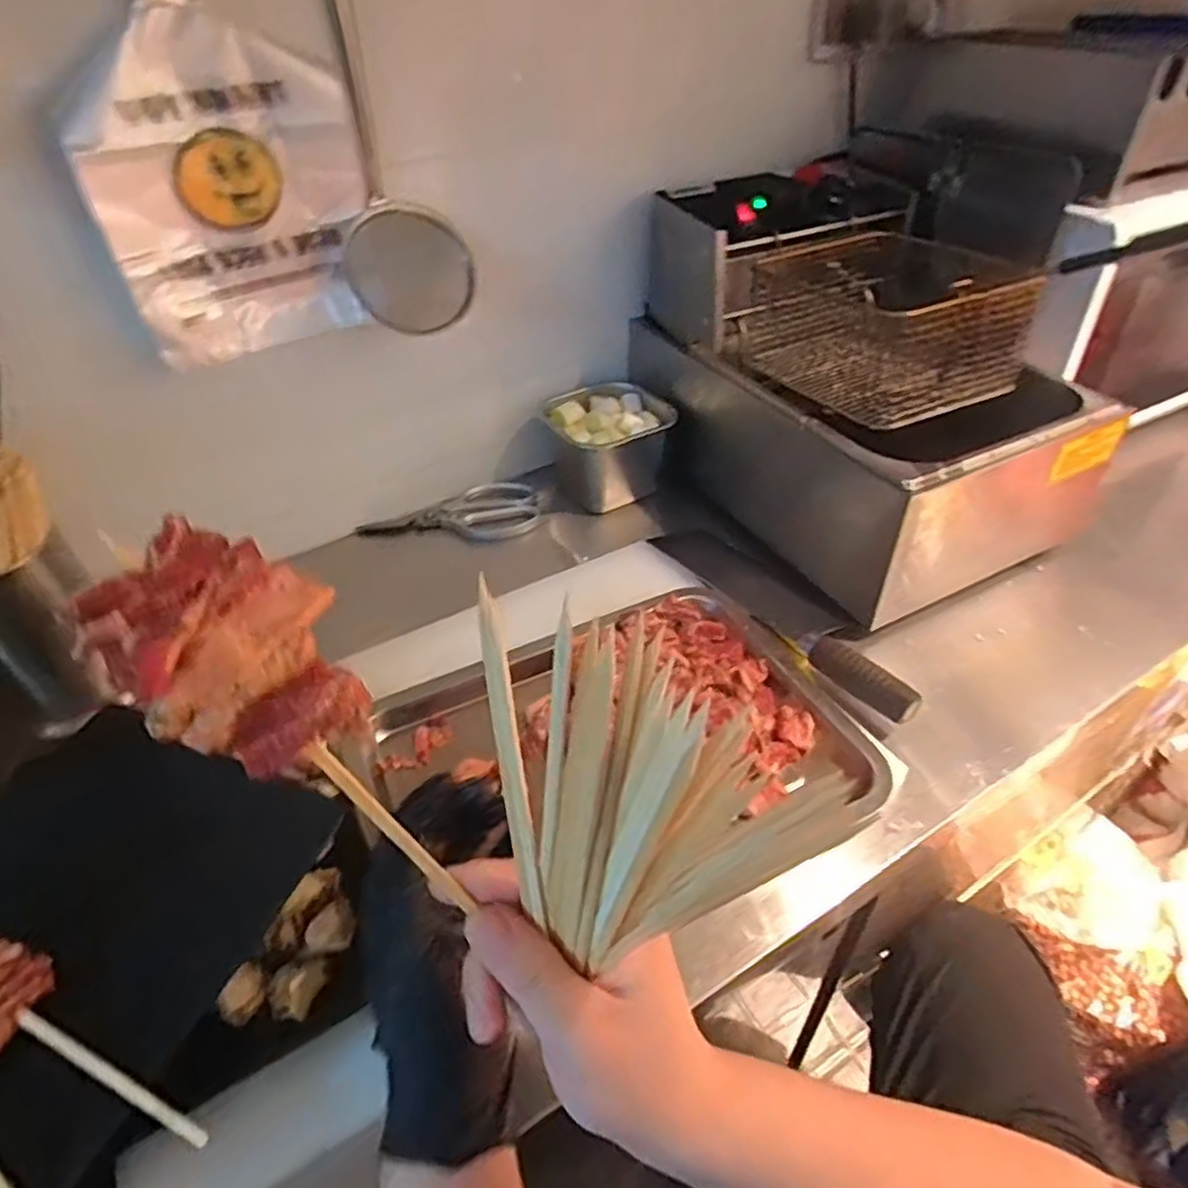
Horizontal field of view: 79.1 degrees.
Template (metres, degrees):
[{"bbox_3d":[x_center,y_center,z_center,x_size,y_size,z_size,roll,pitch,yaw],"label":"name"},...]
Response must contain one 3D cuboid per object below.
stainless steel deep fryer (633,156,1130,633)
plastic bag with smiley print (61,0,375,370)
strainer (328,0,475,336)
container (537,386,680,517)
[{"bbox_3d":[0.260,-0.223,0.743,0.256,0.276,0.424,-22,47,-21],"label":"stainless steel deep fryer"},{"bbox_3d":[-0.278,-0.317,0.562,0.201,0.234,0.020,-28,49,-26],"label":"plastic bag with smiley print"},{"bbox_3d":[-0.166,-0.366,0.596,0.110,0.278,0.053,-19,46,-18],"label":"strainer"},{"bbox_3d":[0.012,-0.172,0.840,0.134,0.099,0.120,-19,46,-18],"label":"container"}]

